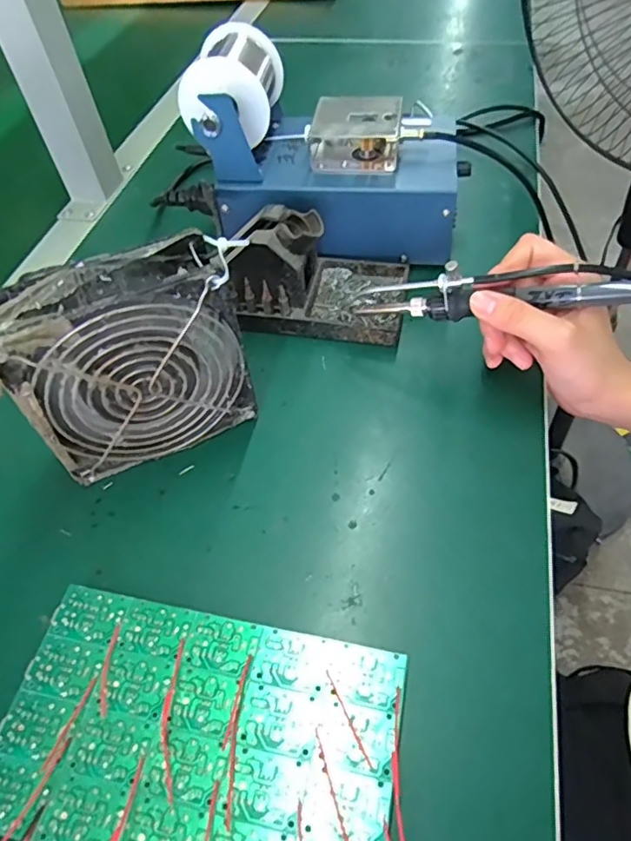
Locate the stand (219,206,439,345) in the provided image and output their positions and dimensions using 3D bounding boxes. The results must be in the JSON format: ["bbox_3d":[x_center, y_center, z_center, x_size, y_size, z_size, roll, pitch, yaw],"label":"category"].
[{"bbox_3d":[0.005,-0.106,0.399,0.123,0.069,0.079,2,53,7],"label":"stand"}]

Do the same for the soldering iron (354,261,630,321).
[{"bbox_3d":[0.115,-0.079,0.330,0.189,0.035,0.015,2,51,24],"label":"soldering iron"}]

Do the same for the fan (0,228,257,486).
[{"bbox_3d":[-0.098,-0.031,0.319,0.130,0.121,0.045,-25,54,-14],"label":"fan"}]

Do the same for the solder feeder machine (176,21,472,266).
[{"bbox_3d":[0.012,-0.204,0.436,0.199,0.136,0.117,3,53,8],"label":"solder feeder machine"}]

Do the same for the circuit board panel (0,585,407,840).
[{"bbox_3d":[-0.052,0.143,0.253,0.170,0.021,0.100,7,54,11],"label":"circuit board panel"}]

